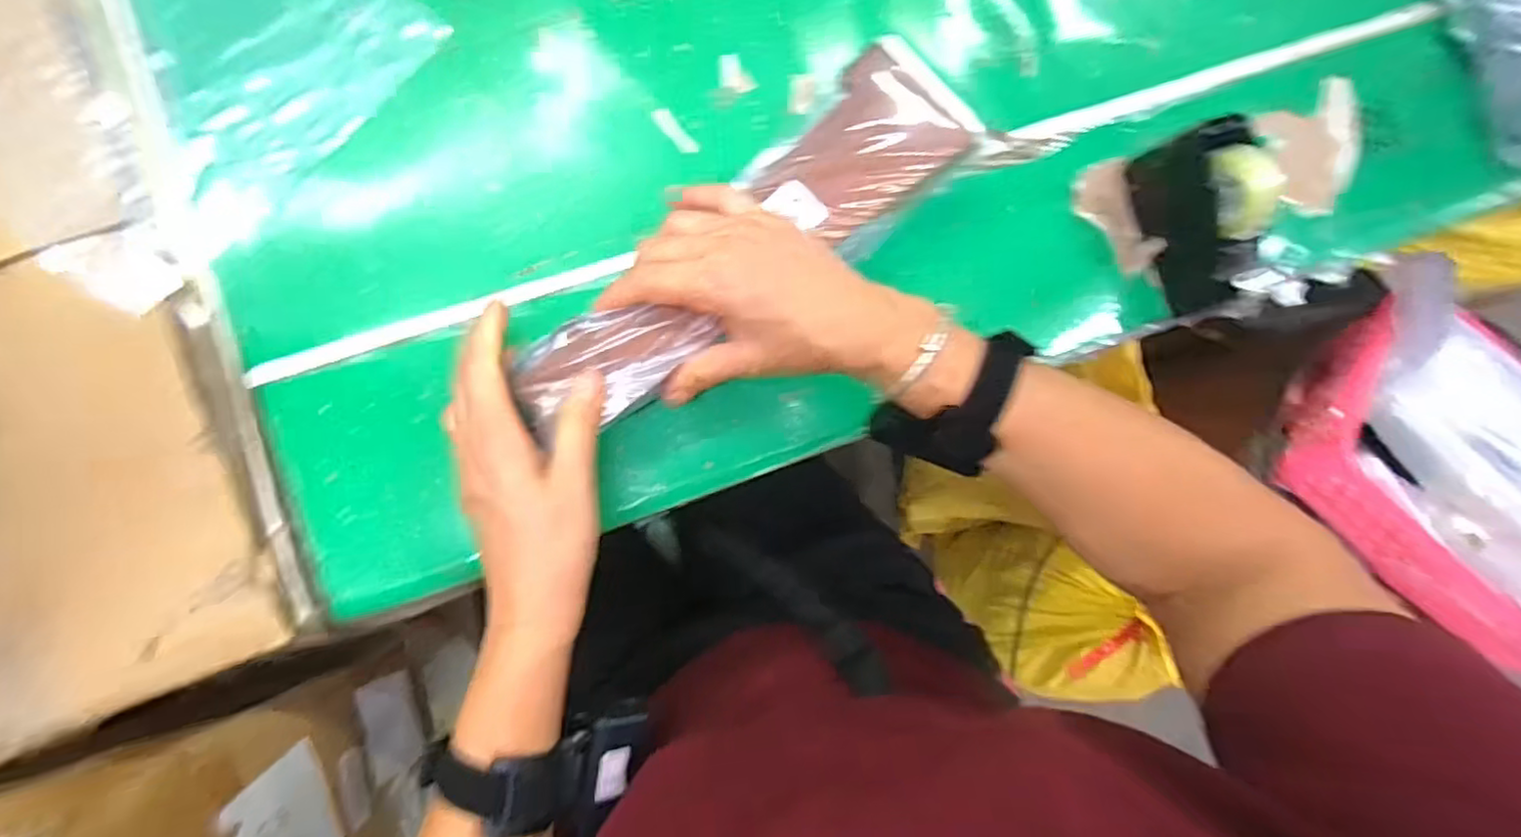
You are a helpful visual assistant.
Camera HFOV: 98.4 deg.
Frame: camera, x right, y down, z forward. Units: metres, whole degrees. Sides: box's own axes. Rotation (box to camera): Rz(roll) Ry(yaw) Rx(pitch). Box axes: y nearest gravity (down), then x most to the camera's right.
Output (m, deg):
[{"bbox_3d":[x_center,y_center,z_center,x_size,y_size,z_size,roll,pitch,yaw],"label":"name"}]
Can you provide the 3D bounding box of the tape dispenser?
[{"bbox_3d":[0.293,-0.132,0.429,0.048,0.073,0.116,-8,88,-6],"label":"tape dispenser"}]

